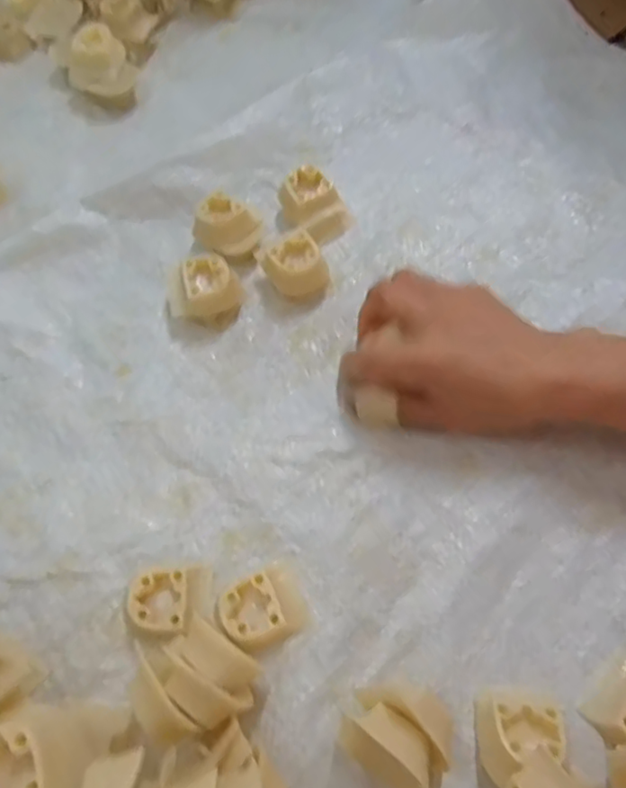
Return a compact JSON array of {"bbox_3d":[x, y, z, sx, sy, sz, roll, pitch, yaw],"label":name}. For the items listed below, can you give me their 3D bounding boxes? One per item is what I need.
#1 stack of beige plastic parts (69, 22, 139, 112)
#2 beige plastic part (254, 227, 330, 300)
[{"bbox_3d":[-0.176,-0.269,0.488,0.052,0.038,0.057,-23,66,-9],"label":"stack of beige plastic parts"},{"bbox_3d":[-0.011,-0.081,0.390,0.036,0.028,0.041,-32,67,-12],"label":"beige plastic part"}]

